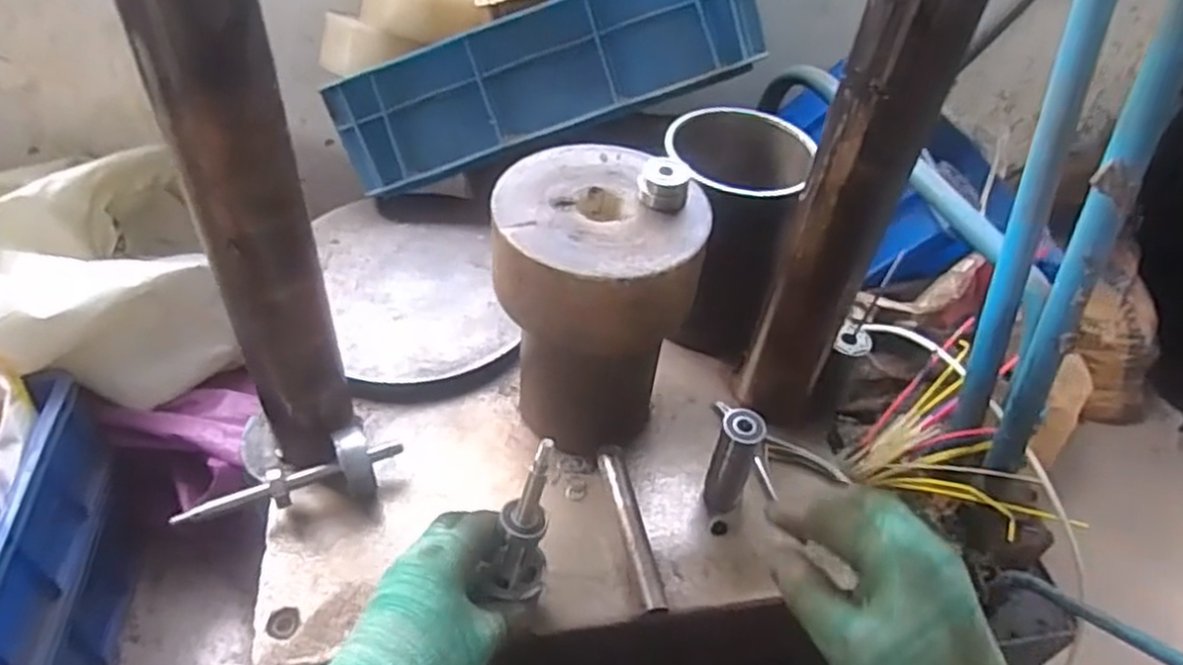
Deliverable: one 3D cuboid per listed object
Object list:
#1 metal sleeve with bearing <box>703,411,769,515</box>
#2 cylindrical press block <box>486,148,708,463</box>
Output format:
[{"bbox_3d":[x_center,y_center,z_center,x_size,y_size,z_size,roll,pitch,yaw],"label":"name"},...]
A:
[{"bbox_3d":[0.108,0.100,0.591,0.029,0.092,0.033,19,47,12],"label":"metal sleeve with bearing"},{"bbox_3d":[0.000,-0.010,0.587,0.137,0.210,0.134,11,46,4],"label":"cylindrical press block"}]

